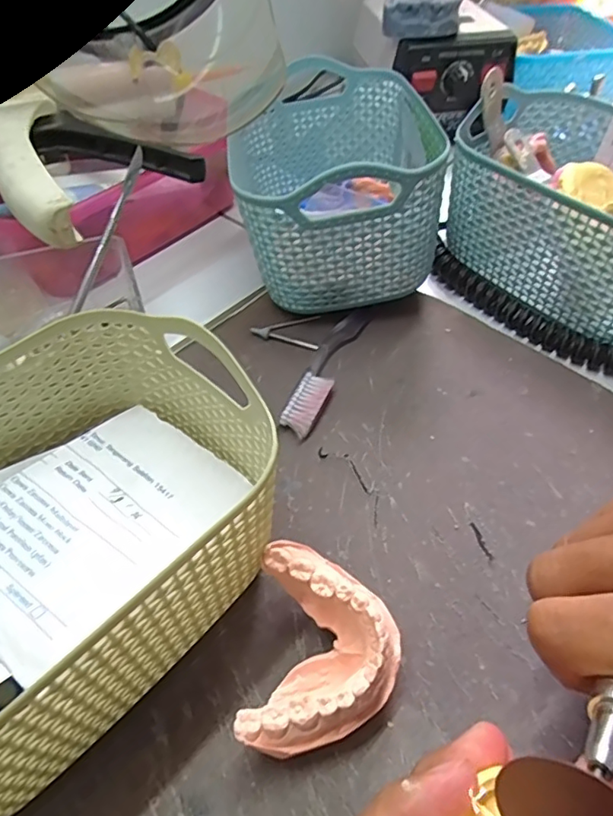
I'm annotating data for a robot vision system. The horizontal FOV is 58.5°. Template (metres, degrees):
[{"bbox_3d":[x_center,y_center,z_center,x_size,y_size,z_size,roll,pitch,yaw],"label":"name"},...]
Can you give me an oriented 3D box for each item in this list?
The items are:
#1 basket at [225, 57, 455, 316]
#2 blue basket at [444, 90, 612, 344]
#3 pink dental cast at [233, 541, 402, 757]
[{"bbox_3d":[0.015,-0.147,0.352,0.116,0.095,0.177,0,52,0],"label":"basket"},{"bbox_3d":[0.172,-0.118,0.340,0.116,0.080,0.164,-33,59,-24],"label":"blue basket"},{"bbox_3d":[0.007,0.090,0.204,0.052,0.033,0.067,5,52,4],"label":"pink dental cast"}]

